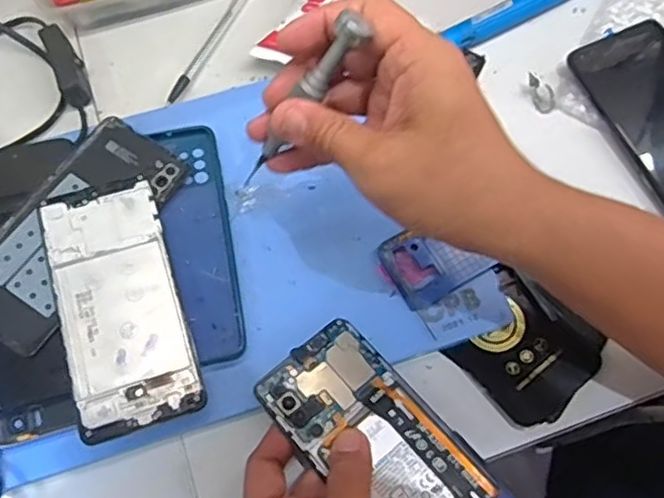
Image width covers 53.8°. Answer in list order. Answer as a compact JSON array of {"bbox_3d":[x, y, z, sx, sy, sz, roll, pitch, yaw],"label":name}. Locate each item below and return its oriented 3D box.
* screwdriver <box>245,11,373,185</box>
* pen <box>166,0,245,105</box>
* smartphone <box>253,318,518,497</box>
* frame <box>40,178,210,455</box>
[{"bbox_3d":[-0.017,-0.072,0.327,0.012,0.106,0.015,-12,62,-46],"label":"screwdriver"},{"bbox_3d":[-0.086,-0.160,0.481,0.011,0.012,0.136,23,71,10],"label":"pen"},{"bbox_3d":[0.032,0.112,0.360,0.069,0.011,0.157,-40,69,-14],"label":"smartphone"},{"bbox_3d":[-0.127,0.032,0.389,0.069,0.004,0.151,-17,69,-9],"label":"frame"}]

